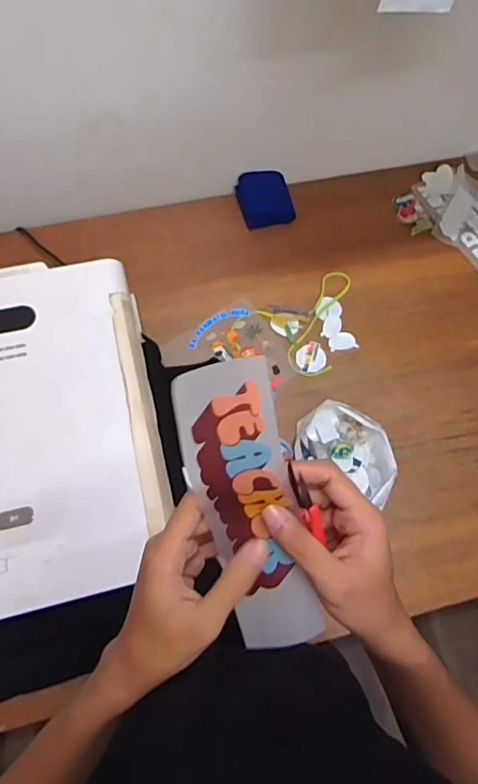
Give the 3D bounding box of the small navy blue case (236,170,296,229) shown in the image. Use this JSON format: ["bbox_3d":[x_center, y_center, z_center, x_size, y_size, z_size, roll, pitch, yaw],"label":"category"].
[{"bbox_3d":[0.058,-0.422,1.059,0.111,0.041,0.117,-14,70,-6],"label":"small navy blue case"}]

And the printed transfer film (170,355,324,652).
[{"bbox_3d":[0.006,0.077,0.315,0.063,0.014,0.191,-11,101,10],"label":"printed transfer film"}]

